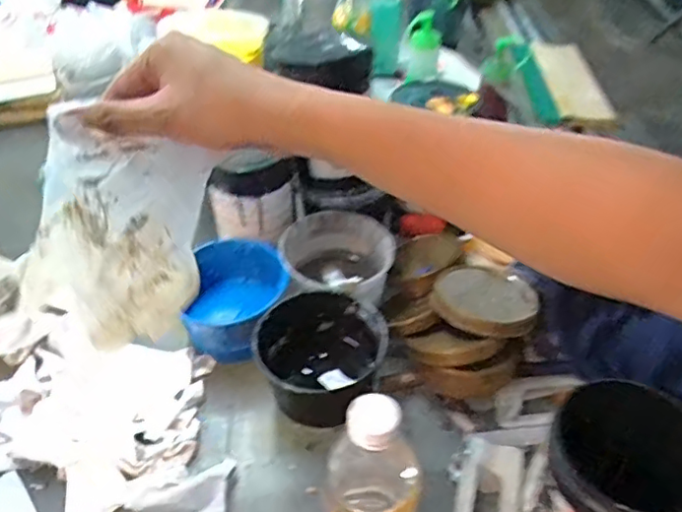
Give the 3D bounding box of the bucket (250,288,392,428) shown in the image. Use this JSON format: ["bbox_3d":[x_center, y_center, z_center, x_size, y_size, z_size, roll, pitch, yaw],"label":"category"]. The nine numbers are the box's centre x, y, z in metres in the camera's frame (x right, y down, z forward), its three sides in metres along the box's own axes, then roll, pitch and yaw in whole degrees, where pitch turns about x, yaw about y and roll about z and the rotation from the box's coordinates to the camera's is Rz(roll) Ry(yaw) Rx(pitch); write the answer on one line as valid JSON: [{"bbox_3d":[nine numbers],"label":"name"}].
[{"bbox_3d":[-0.018,0.102,0.602,0.117,0.075,0.135,-25,49,-23],"label":"bucket"}]

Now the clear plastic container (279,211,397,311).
[{"bbox_3d":[-0.007,0.015,0.682,0.119,0.073,0.125,0,44,0],"label":"clear plastic container"}]

